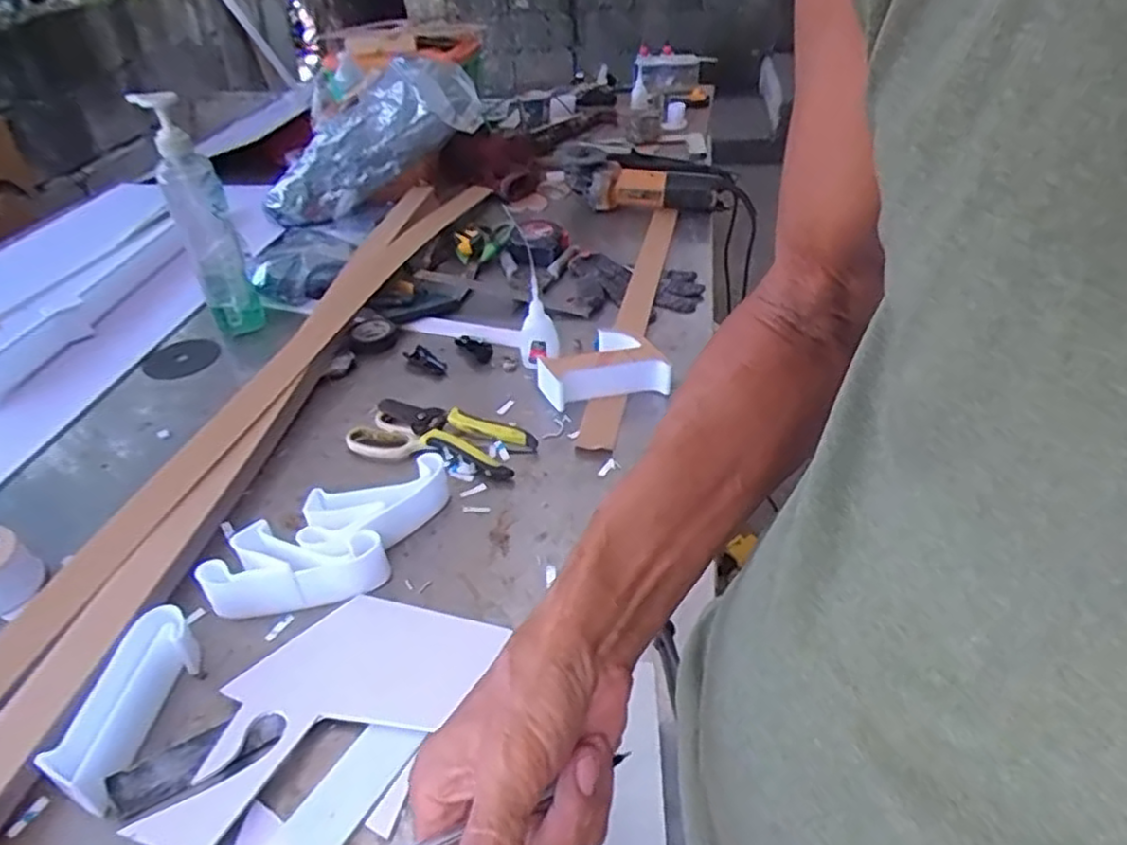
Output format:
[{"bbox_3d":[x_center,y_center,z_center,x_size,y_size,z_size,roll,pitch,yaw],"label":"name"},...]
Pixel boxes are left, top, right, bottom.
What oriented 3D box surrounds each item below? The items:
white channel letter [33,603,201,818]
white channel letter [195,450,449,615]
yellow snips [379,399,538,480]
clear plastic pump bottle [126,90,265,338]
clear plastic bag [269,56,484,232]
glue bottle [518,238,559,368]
[{"bbox_3d":[-0.293,0.186,0.474,0.041,0.038,0.131,3,38,9],"label":"white channel letter"},{"bbox_3d":[-0.189,0.096,0.585,0.201,0.041,0.101,-16,39,-15],"label":"white channel letter"},{"bbox_3d":[-0.113,0.010,0.708,0.165,0.024,0.058,16,42,23],"label":"yellow snips"},{"bbox_3d":[-0.424,-0.234,0.832,0.058,0.282,0.069,-18,40,-18],"label":"clear plastic pump bottle"},{"bbox_3d":[-0.324,-0.463,1.164,0.392,0.147,0.132,-35,41,3],"label":"clear plastic bag"},{"bbox_3d":[-0.031,-0.125,0.788,0.045,0.128,0.042,-6,38,-3],"label":"glue bottle"}]

